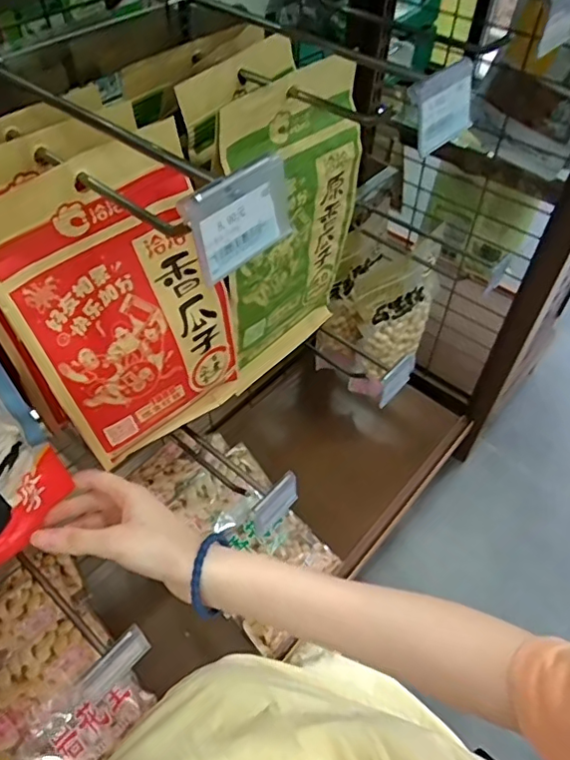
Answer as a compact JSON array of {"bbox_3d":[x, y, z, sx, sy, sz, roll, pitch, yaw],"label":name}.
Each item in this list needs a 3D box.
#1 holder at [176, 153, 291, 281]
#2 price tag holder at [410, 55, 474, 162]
[{"bbox_3d":[-0.017,-0.062,0.217,0.005,0.034,0.047,28,55,35],"label":"holder"},{"bbox_3d":[0.082,-0.139,0.291,0.044,0.034,0.007,-37,35,-19],"label":"price tag holder"}]

